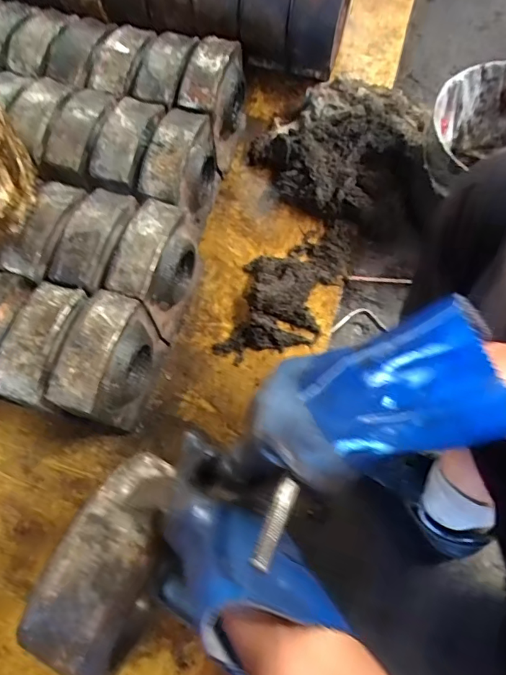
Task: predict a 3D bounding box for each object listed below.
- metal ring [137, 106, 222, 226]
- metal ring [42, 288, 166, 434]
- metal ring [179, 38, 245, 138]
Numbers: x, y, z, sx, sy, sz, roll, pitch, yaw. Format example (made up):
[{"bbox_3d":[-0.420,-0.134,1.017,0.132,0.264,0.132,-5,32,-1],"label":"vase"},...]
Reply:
[{"bbox_3d":[-0.110,-0.260,0.752,0.083,0.148,0.163,14,69,7],"label":"metal ring"},{"bbox_3d":[-0.190,0.044,0.657,0.082,0.188,0.159,17,69,8],"label":"metal ring"},{"bbox_3d":[-0.063,-0.402,0.815,0.076,0.173,0.147,14,69,7],"label":"metal ring"}]

